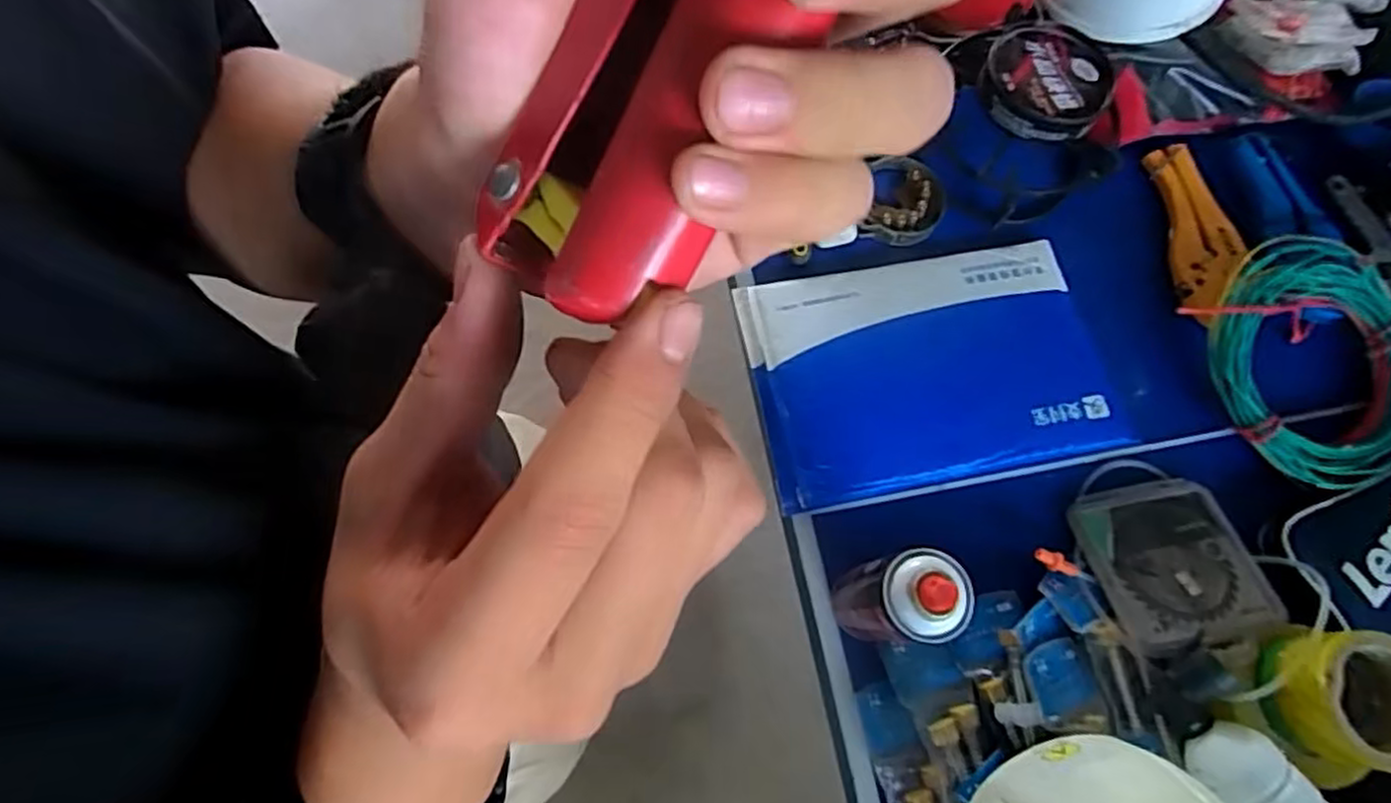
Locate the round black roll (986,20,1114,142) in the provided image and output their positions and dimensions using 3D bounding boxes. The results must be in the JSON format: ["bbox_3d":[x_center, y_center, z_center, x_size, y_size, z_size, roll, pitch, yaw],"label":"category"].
[{"bbox_3d":[0.339,-0.311,0.690,0.113,0.023,0.125,33,74,9],"label":"round black roll"}]

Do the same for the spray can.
[{"bbox_3d":[0.157,0.153,0.555,0.065,0.187,0.060,1,72,-2],"label":"spray can"}]

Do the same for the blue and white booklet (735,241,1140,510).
[{"bbox_3d":[0.227,-0.033,0.696,0.334,0.018,0.227,-10,73,-5],"label":"blue and white booklet"}]

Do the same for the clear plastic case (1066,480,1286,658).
[{"bbox_3d":[0.428,0.141,0.636,0.141,0.019,0.142,-12,59,-7],"label":"clear plastic case"}]

